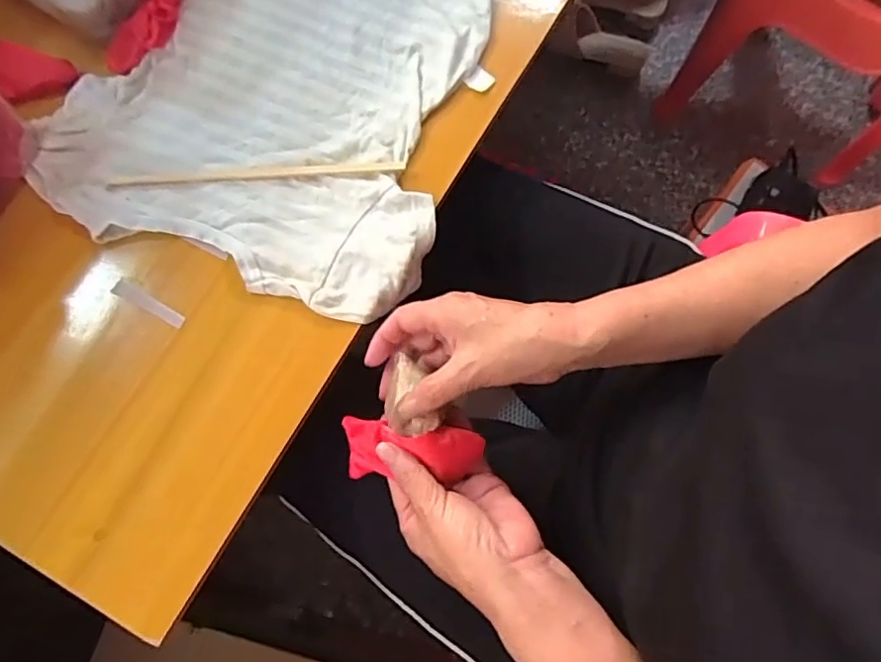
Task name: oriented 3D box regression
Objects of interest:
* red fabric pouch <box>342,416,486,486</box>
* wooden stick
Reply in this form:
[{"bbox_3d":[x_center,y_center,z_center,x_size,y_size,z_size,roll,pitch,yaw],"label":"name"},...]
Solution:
[{"bbox_3d":[-0.019,0.082,0.395,0.093,0.024,0.037,2,75,8],"label":"red fabric pouch"},{"bbox_3d":[-0.140,-0.122,0.442,0.221,0.009,0.010,-3,76,-3],"label":"wooden stick"}]

